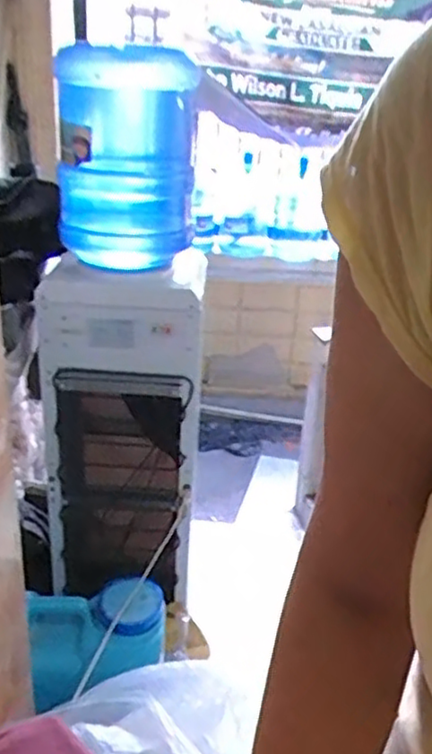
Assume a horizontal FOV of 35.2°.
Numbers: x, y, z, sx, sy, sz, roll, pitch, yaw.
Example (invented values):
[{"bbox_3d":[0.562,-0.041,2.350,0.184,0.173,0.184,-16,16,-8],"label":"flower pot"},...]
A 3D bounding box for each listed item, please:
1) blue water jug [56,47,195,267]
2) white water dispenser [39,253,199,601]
[{"bbox_3d":[-0.154,-0.365,1.170,0.239,0.343,0.270,-1,26,-7],"label":"blue water jug"},{"bbox_3d":[-0.204,0.166,1.491,0.321,0.780,0.294,-1,26,-7],"label":"white water dispenser"}]

